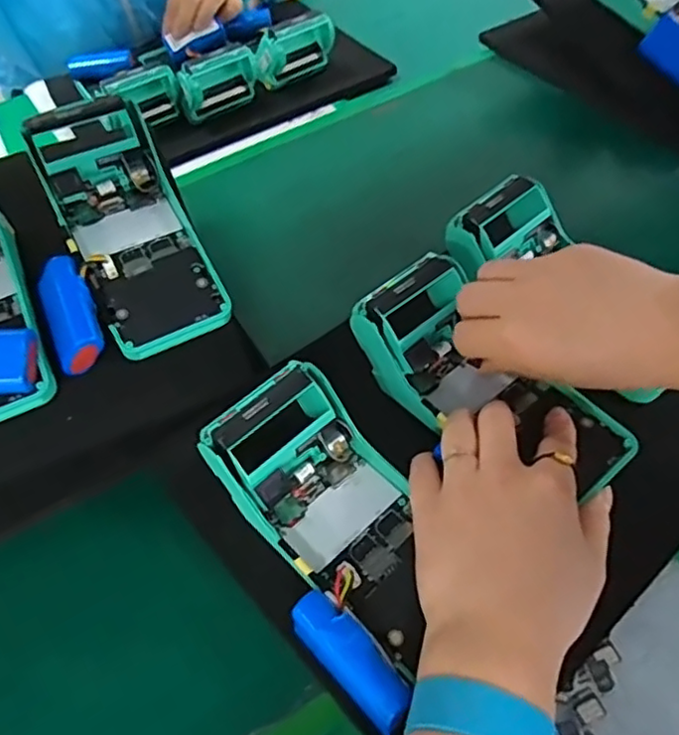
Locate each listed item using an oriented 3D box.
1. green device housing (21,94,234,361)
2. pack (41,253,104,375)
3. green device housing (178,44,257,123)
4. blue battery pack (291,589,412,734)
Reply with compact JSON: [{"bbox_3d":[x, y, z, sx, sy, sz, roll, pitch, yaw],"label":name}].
[{"bbox_3d":[-0.135,-0.090,0.407,0.077,0.051,0.174,-24,78,-19],"label":"green device housing"},{"bbox_3d":[-0.163,-0.032,0.383,0.016,0.032,0.072,0,56,-50],"label":"pack"},{"bbox_3d":[-0.124,-0.291,0.648,0.034,0.067,0.080,35,57,29],"label":"green device housing"},{"bbox_3d":[0.006,0.135,0.295,0.022,0.019,0.068,-34,55,-26],"label":"blue battery pack"}]

